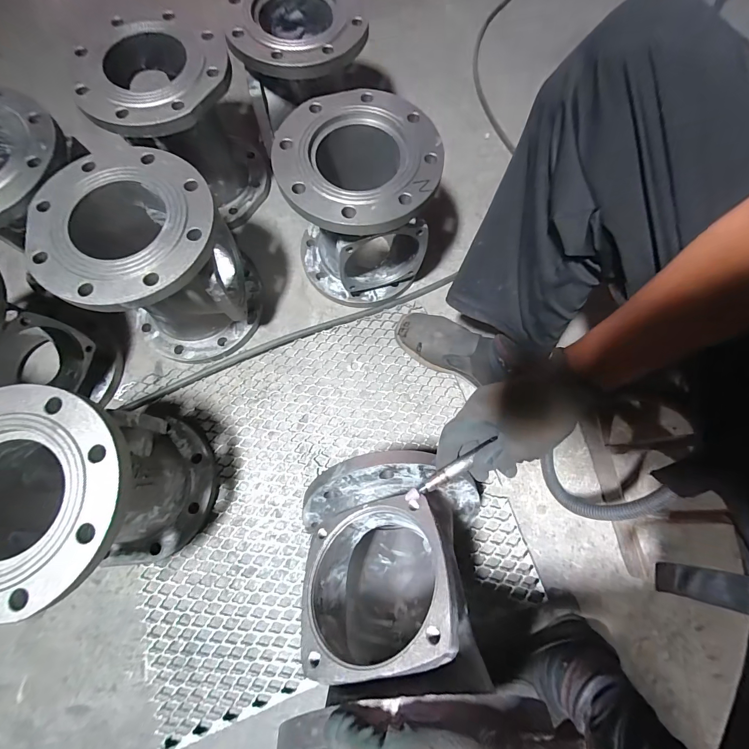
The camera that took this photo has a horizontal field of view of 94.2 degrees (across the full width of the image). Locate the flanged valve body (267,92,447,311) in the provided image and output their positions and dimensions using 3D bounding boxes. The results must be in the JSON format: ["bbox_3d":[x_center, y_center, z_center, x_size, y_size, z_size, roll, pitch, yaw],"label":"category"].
[{"bbox_3d":[-0.027,-0.282,0.619,0.231,0.250,0.230,-9,75,-4],"label":"flanged valve body"}]

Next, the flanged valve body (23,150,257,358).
[{"bbox_3d":[-0.340,-0.168,0.581,0.234,0.254,0.233,0,74,-1],"label":"flanged valve body"}]

